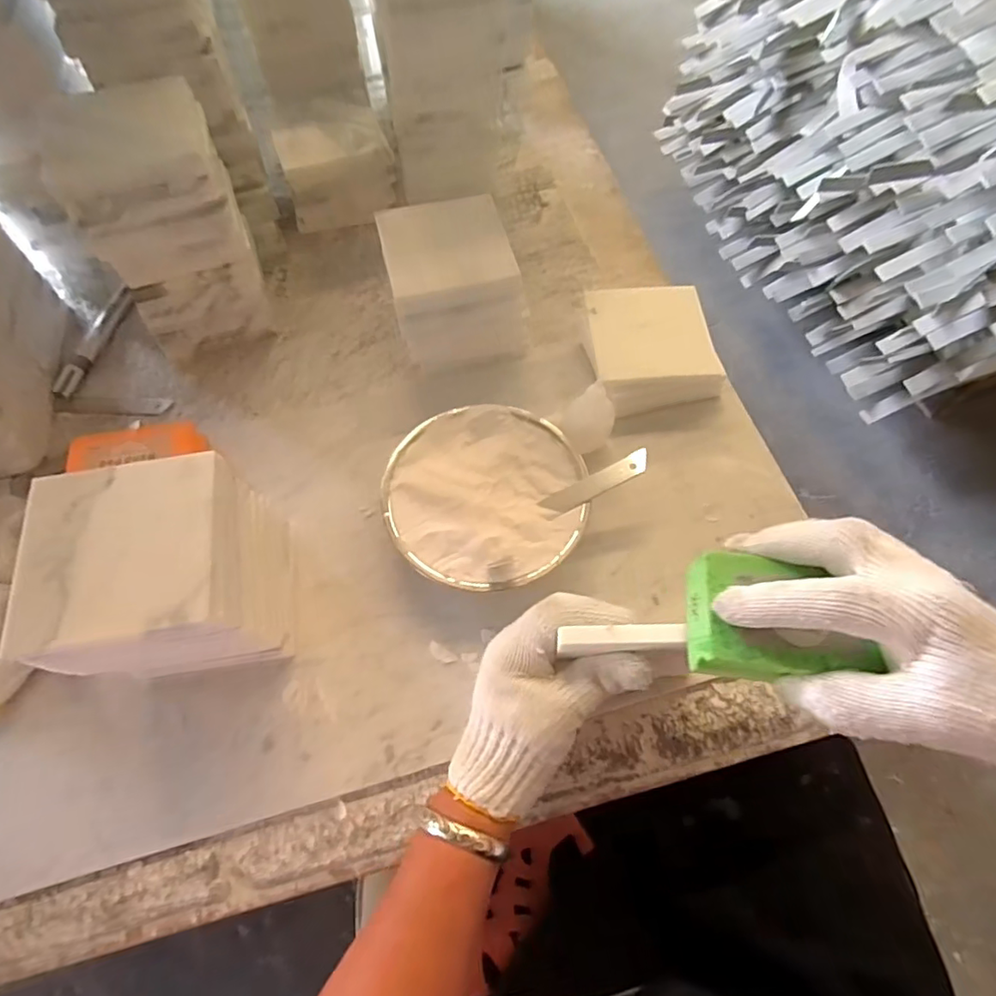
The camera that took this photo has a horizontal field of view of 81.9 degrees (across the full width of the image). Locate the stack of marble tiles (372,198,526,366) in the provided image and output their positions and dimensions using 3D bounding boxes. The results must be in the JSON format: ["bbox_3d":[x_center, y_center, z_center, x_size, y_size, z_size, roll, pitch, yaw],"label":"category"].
[{"bbox_3d":[-0.039,-0.180,0.502,0.116,0.101,0.109,-15,64,-8],"label":"stack of marble tiles"}]

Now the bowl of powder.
[{"bbox_3d":[-0.011,0.001,0.436,0.146,0.040,0.145,0,63,-4],"label":"bowl of powder"}]

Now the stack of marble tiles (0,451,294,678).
[{"bbox_3d":[-0.199,0.056,0.361,0.112,0.133,0.111,-8,64,-7],"label":"stack of marble tiles"}]

